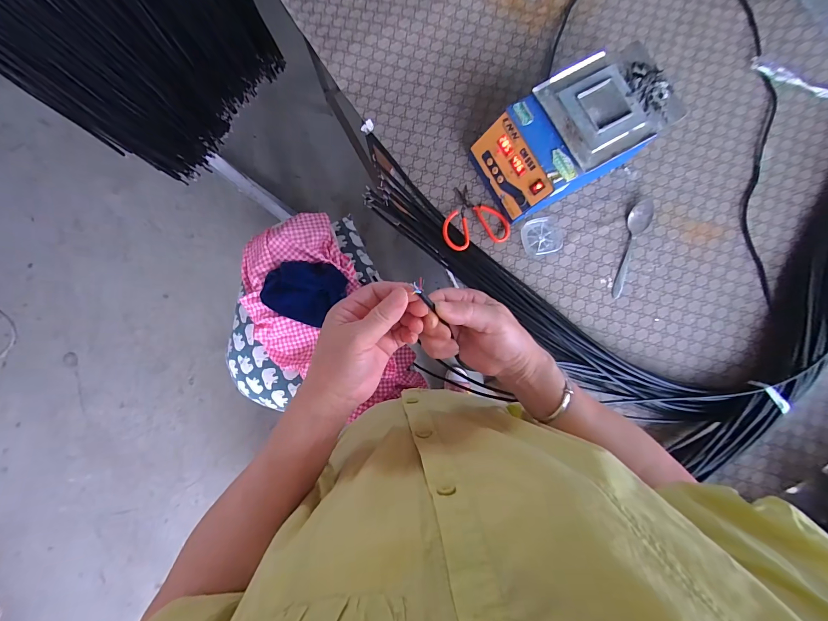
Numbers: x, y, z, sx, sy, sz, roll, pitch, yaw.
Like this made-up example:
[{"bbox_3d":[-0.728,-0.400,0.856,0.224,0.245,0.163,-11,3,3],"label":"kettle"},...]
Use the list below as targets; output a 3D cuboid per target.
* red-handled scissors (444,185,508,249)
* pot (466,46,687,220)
[{"bbox_3d":[0.092,-0.150,0.561,0.104,0.022,0.101,0,85,1],"label":"red-handled scissors"},{"bbox_3d":[0.229,-0.255,0.506,0.244,0.097,0.144,-29,85,-2],"label":"pot"}]

